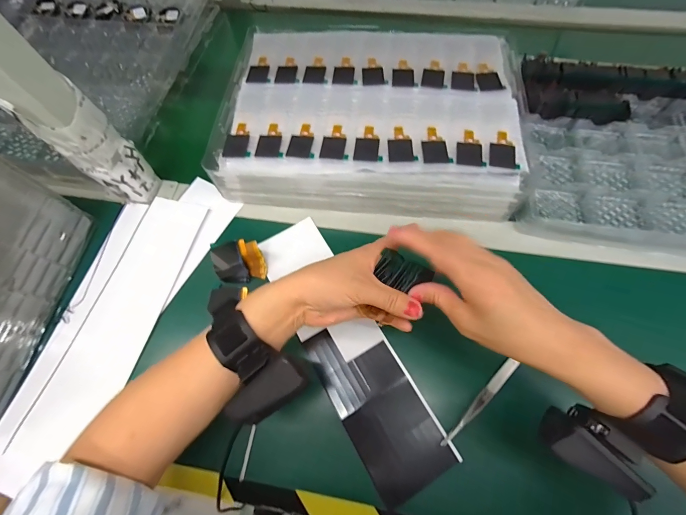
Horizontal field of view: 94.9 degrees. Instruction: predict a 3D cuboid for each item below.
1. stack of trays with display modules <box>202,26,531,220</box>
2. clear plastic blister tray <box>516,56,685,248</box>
[{"bbox_3d":[0.034,-0.196,0.416,0.365,0.054,0.261,6,67,3],"label":"stack of trays with display modules"},{"bbox_3d":[0.454,-0.146,0.405,0.444,0.026,0.291,7,67,4],"label":"clear plastic blister tray"}]

